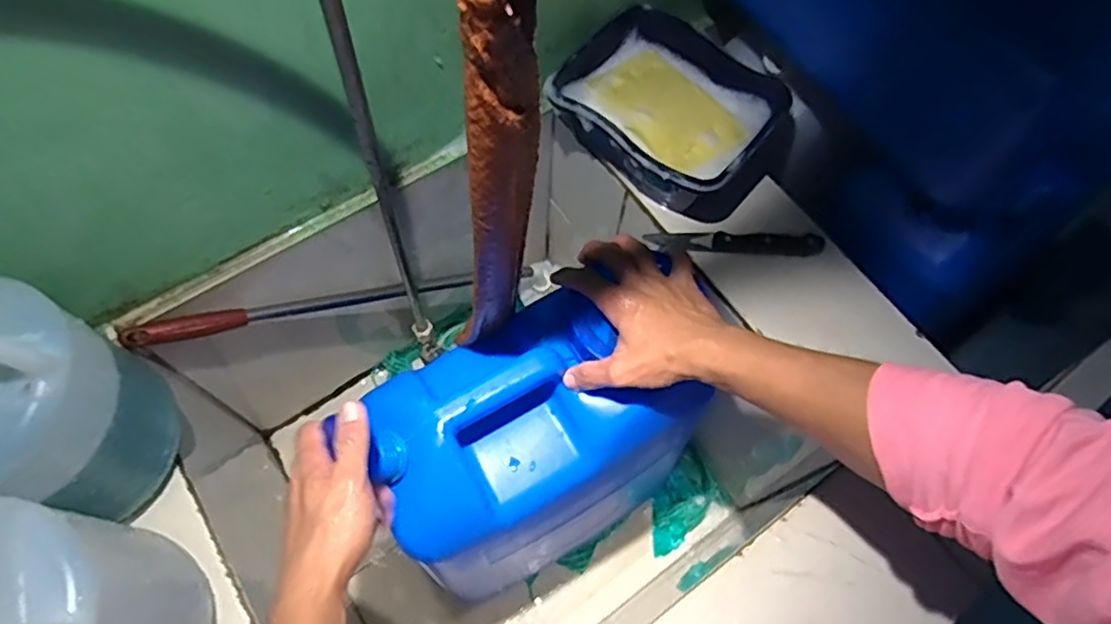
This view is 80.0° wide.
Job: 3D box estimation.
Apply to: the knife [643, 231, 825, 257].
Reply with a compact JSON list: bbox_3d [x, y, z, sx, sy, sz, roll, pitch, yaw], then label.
[{"bbox_3d":[0.184,-0.069,0.671,0.176,0.019,0.024,1,65,-3],"label":"knife"}]

